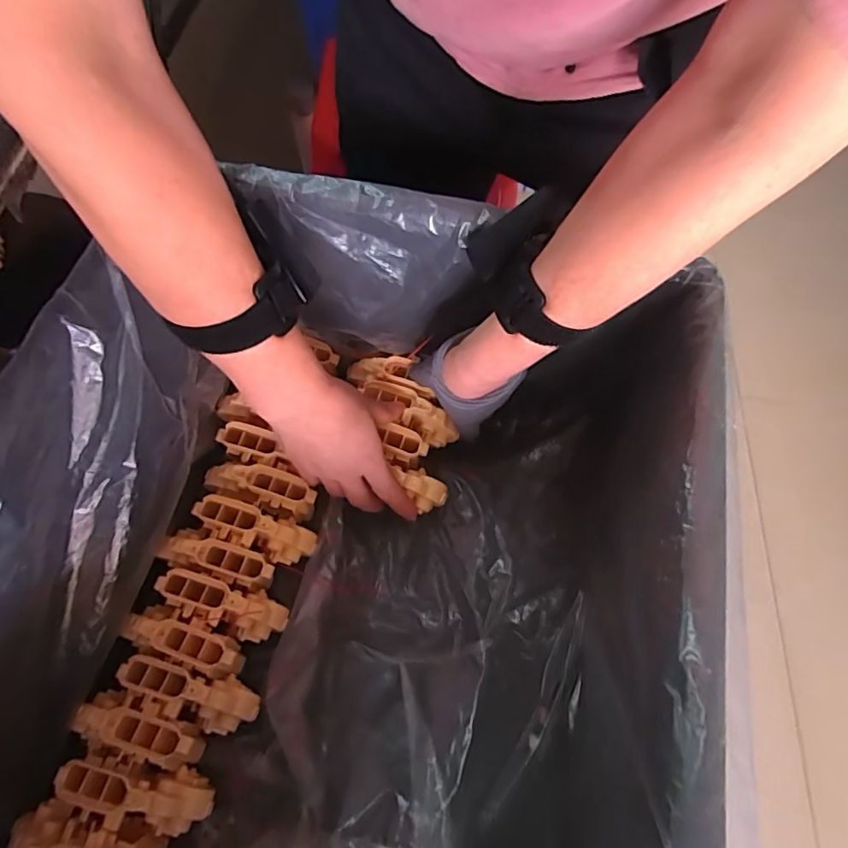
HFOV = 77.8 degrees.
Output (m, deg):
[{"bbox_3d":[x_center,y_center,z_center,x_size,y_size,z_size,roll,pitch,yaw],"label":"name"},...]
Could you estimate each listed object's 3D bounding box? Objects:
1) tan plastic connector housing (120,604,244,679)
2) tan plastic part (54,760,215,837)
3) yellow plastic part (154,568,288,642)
[{"bbox_3d":[-0.191,0.176,0.427,0.092,0.044,0.033,17,66,8],"label":"tan plastic connector housing"},{"bbox_3d":[-0.210,0.268,0.381,0.109,0.034,0.041,16,65,-8],"label":"tan plastic part"},{"bbox_3d":[-0.167,0.150,0.436,0.106,0.040,0.036,25,66,-9],"label":"yellow plastic part"}]

